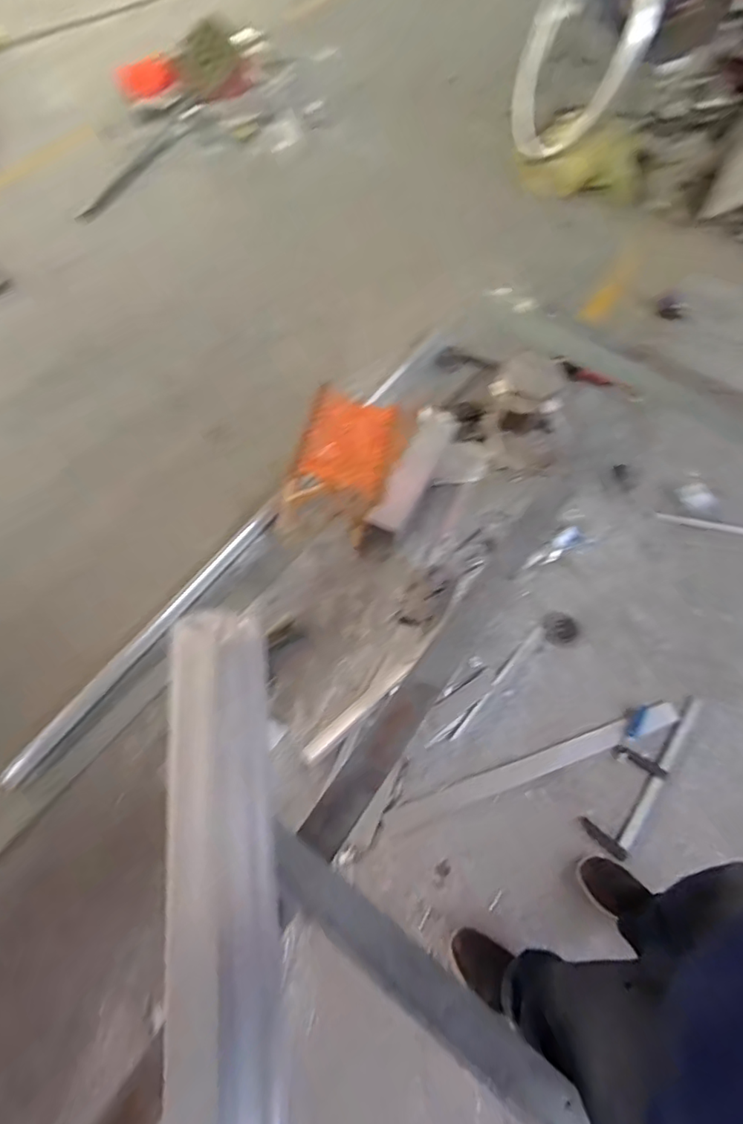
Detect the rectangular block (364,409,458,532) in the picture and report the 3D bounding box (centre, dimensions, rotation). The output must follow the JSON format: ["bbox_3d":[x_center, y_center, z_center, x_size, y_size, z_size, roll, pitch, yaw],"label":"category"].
[{"bbox_3d":[0.143,-0.307,1.913,0.135,0.048,0.431,34,104,15],"label":"rectangular block"}]

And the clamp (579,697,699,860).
[{"bbox_3d":[0.669,0.488,1.377,0.125,0.026,0.461,36,66,16],"label":"clamp"}]

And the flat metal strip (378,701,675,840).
[{"bbox_3d":[0.423,0.493,1.377,0.762,0.016,0.055,-17,63,-11],"label":"flat metal strip"}]

